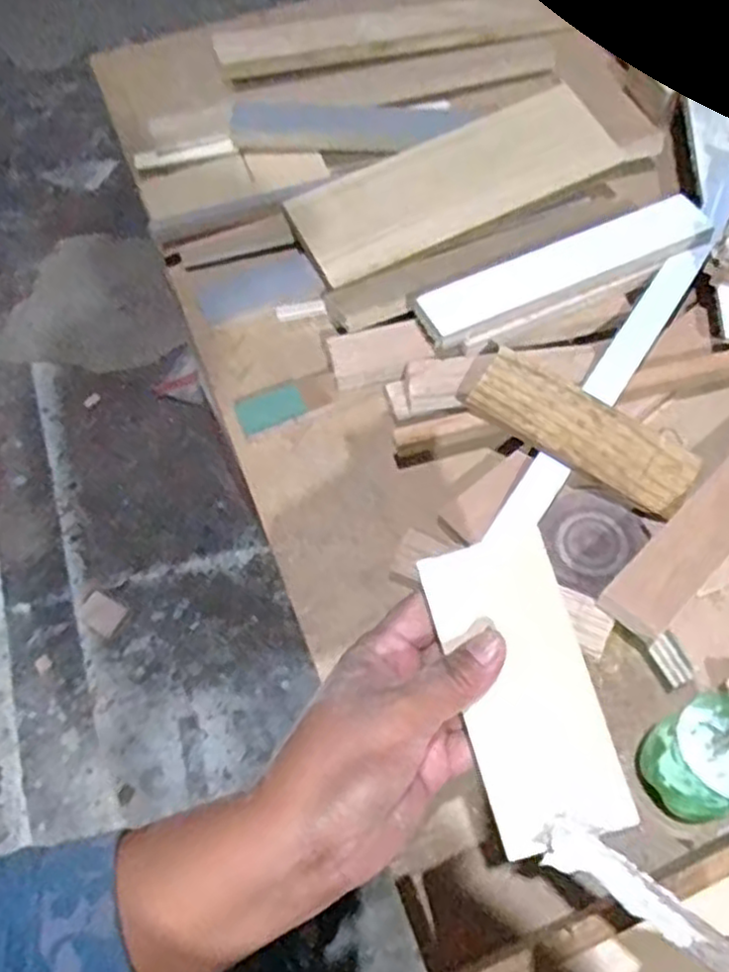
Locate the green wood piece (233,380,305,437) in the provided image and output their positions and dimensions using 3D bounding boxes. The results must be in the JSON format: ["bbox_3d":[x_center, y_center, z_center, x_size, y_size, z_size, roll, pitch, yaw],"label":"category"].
[{"bbox_3d":[-0.073,-0.060,0.572,0.051,0.007,0.032,-24,61,-11],"label":"green wood piece"}]

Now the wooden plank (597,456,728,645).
[{"bbox_3d":[0.265,-0.006,0.499,0.294,0.017,0.043,-41,65,-19],"label":"wooden plank"}]

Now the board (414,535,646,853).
[{"bbox_3d":[0.070,0.087,0.319,0.057,0.013,0.126,-15,79,-6],"label":"board"}]

